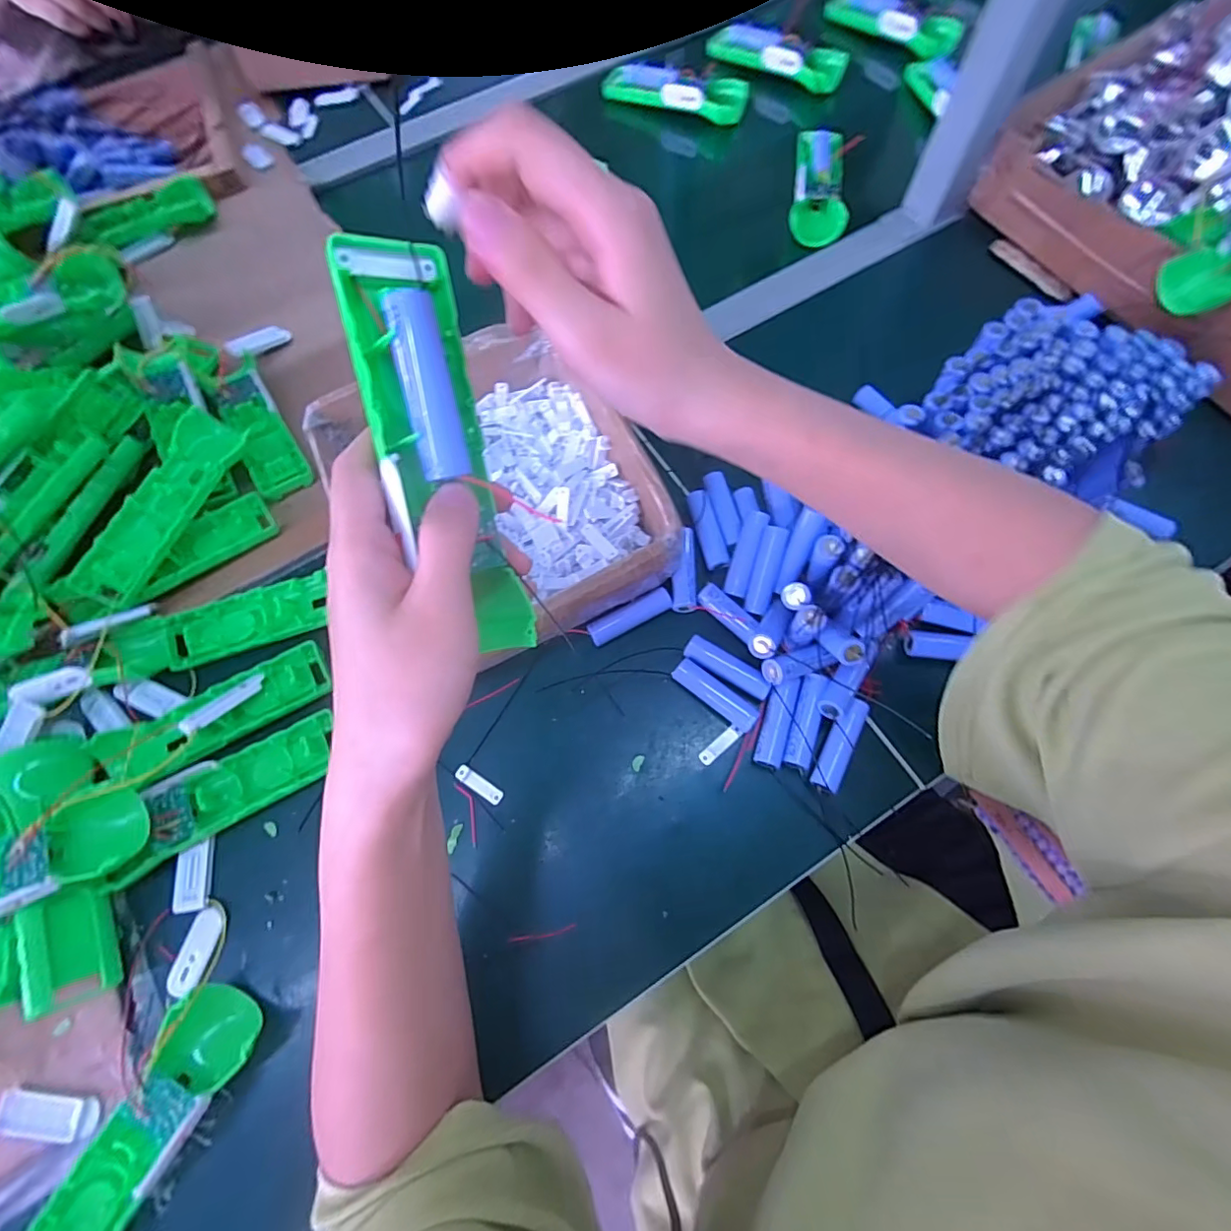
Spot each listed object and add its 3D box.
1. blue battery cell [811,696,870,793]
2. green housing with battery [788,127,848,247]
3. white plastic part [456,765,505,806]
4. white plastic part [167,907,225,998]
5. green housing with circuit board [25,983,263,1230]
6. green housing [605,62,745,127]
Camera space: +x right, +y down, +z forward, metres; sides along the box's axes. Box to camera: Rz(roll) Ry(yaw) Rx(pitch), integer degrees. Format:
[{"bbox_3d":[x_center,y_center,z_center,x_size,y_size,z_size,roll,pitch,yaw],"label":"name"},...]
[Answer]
[{"bbox_3d":[0.154,0.088,0.378,0.019,0.020,0.066,29,73,12],"label":"blue battery cell"},{"bbox_3d":[0.208,-0.446,0.567,0.052,0.022,0.152,5,69,4],"label":"green housing with battery"},{"bbox_3d":[-0.095,0.118,0.384,0.038,0.004,0.010,32,74,13],"label":"white plastic part"},{"bbox_3d":[-0.269,0.214,0.352,0.019,0.006,0.048,13,70,7],"label":"white plastic part"},{"bbox_3d":[-0.270,0.296,0.308,0.049,0.027,0.159,31,73,13],"label":"green housing with circuit board"},{"bbox_3d":[0.071,-0.611,0.641,0.168,0.034,0.056,28,73,12],"label":"green housing"}]

